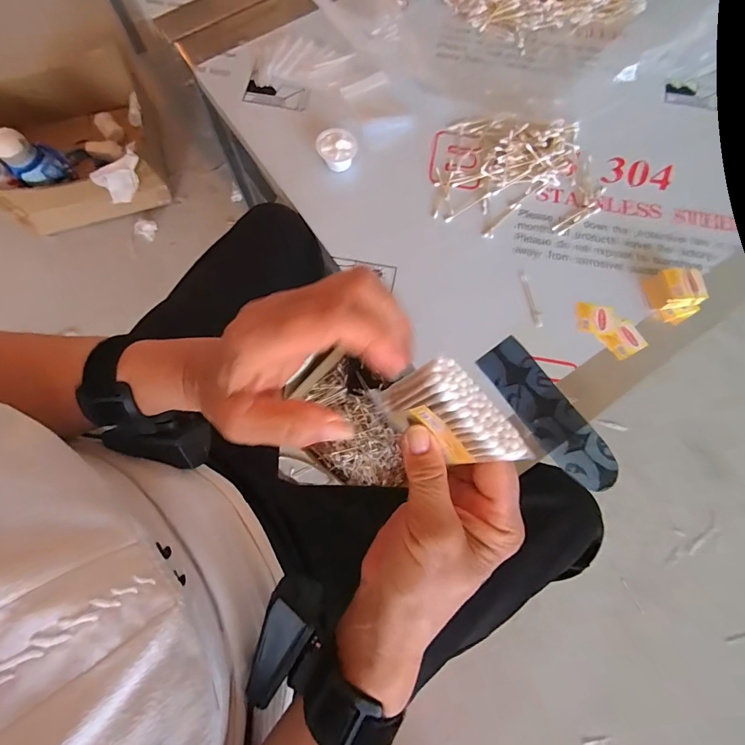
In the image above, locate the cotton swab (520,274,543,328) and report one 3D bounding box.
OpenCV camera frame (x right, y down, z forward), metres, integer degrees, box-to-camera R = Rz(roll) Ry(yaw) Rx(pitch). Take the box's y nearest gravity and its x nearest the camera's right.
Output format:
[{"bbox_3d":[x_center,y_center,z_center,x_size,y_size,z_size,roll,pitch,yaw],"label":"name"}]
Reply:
[{"bbox_3d":[0.200,-0.091,0.508,0.009,0.004,0.073,-10,77,-2],"label":"cotton swab"}]

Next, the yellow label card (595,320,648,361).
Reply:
[{"bbox_3d":[0.306,-0.039,0.490,0.048,0.004,0.040,-25,76,-7],"label":"yellow label card"}]

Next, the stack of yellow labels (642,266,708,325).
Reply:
[{"bbox_3d":[0.370,-0.094,0.491,0.053,0.030,0.060,-11,75,-4],"label":"stack of yellow labels"}]

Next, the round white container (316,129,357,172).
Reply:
[{"bbox_3d":[-0.047,-0.300,0.542,0.051,0.030,0.051,0,74,-1],"label":"round white container"}]

